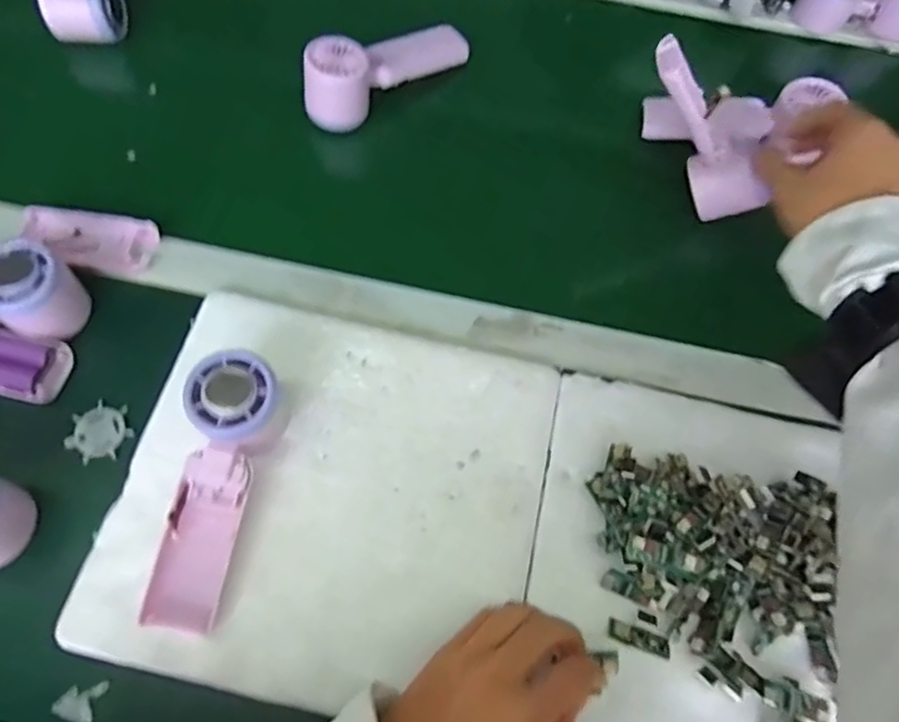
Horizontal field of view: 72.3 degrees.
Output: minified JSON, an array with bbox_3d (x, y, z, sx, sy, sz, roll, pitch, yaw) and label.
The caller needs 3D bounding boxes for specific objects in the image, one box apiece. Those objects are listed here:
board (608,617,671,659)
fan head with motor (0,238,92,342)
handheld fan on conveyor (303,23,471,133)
[{"bbox_3d":[0.118,0.171,0.379,0.039,0.006,0.012,20,66,6],"label":"board"},{"bbox_3d":[-0.295,-0.048,0.436,0.053,0.055,0.053,35,68,12],"label":"fan head with motor"},{"bbox_3d":[-0.061,-0.272,0.558,0.167,0.057,0.051,-36,72,-17],"label":"handheld fan on conveyor"}]

